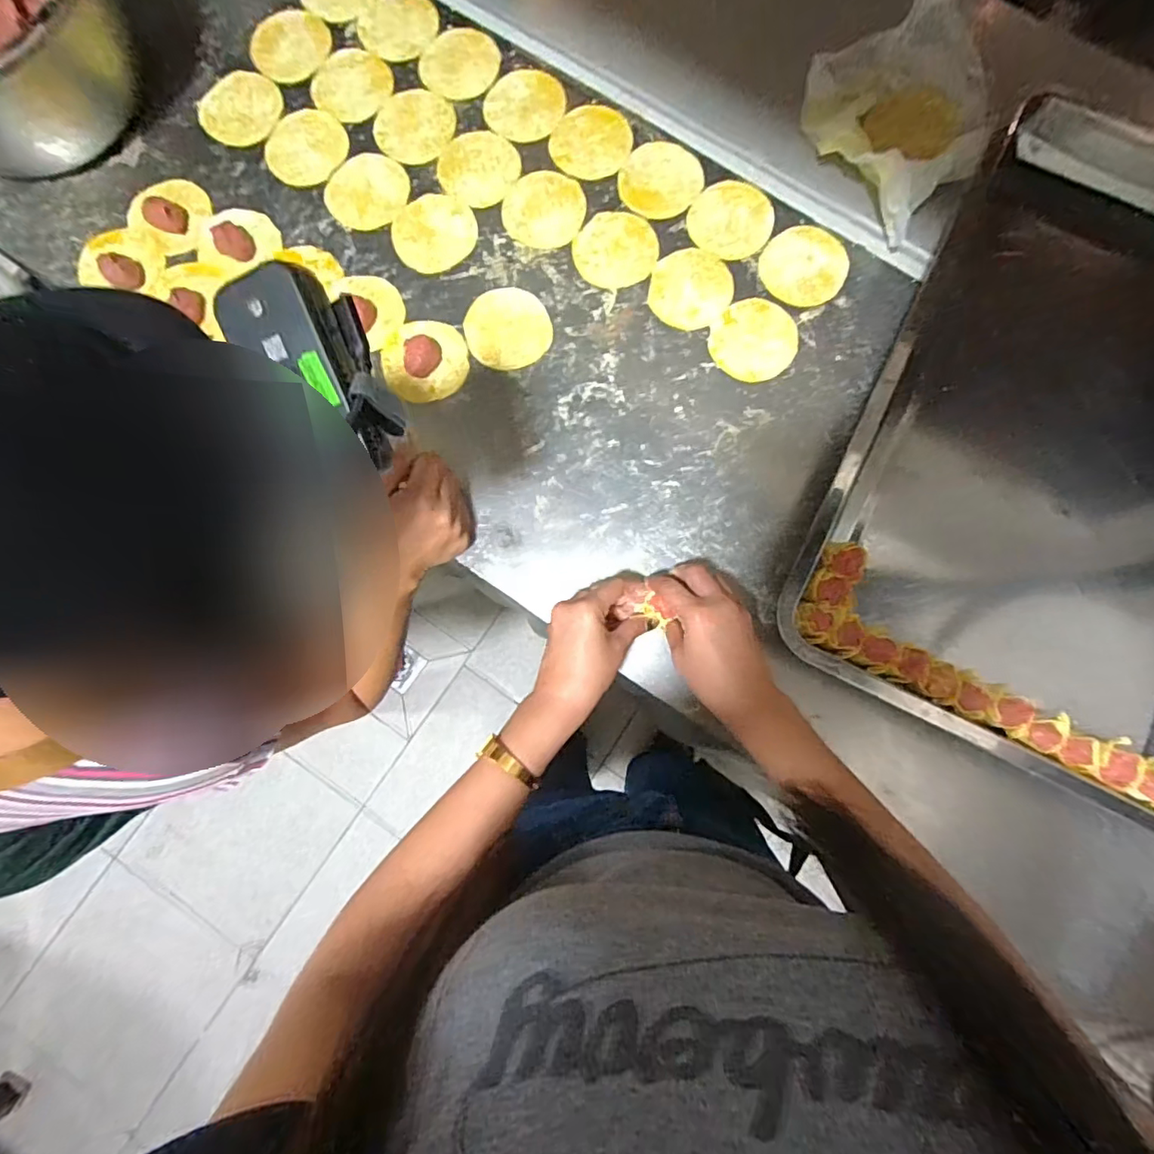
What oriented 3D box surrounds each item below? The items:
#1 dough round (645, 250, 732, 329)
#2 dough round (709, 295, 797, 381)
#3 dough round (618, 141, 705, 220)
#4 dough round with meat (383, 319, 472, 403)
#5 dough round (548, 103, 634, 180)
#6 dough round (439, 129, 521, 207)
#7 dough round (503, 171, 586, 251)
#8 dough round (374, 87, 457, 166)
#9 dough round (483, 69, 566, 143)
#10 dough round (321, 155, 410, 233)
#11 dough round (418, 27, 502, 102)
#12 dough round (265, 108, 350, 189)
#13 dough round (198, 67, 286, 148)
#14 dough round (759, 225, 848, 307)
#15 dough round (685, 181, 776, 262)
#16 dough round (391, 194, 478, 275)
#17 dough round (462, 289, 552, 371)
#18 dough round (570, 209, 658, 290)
[{"bbox_3d":[0.113,-0.287,0.549,0.079,0.004,0.083,0,82,0],"label":"dough round"},{"bbox_3d":[0.174,-0.232,0.541,0.079,0.004,0.086,0,82,0],"label":"dough round"},{"bbox_3d":[0.086,-0.404,0.564,0.085,0.004,0.079,0,82,0],"label":"dough round"},{"bbox_3d":[-0.147,-0.212,0.532,0.079,0.018,0.081,-21,83,-3],"label":"dough round with meat"},{"bbox_3d":[0.015,-0.448,0.571,0.082,0.007,0.079,0,82,0],"label":"dough round"},{"bbox_3d":[-0.102,-0.421,0.566,0.077,0.004,0.080,0,82,0],"label":"dough round"},{"bbox_3d":[-0.033,-0.373,0.563,0.081,0.004,0.083,-7,82,-1],"label":"dough round"},{"bbox_3d":[-0.169,-0.468,0.575,0.082,0.004,0.084,0,82,0],"label":"dough round"},{"bbox_3d":[-0.055,-0.494,0.579,0.082,0.007,0.088,0,82,0],"label":"dough round"},{"bbox_3d":[-0.213,-0.392,0.562,0.079,0.004,0.084,0,82,0],"label":"dough round"},{"bbox_3d":[-0.124,-0.544,0.585,0.086,0.004,0.086,0,82,0],"label":"dough round"},{"bbox_3d":[-0.280,-0.443,0.570,0.084,0.004,0.084,0,82,0],"label":"dough round"},{"bbox_3d":[-0.352,-0.490,0.581,0.082,0.005,0.082,0,82,0],"label":"dough round"},{"bbox_3d":[0.227,-0.311,0.550,0.080,0.004,0.084,0,82,0],"label":"dough round"},{"bbox_3d":[0.156,-0.361,0.558,0.081,0.004,0.085,0,82,0],"label":"dough round"},{"bbox_3d":[-0.143,-0.347,0.556,0.082,0.004,0.084,0,82,0],"label":"dough round"},{"bbox_3d":[-0.068,-0.246,0.546,0.081,0.004,0.083,0,82,0],"label":"dough round"},{"bbox_3d":[0.039,-0.331,0.556,0.083,0.004,0.078,0,82,0],"label":"dough round"}]

